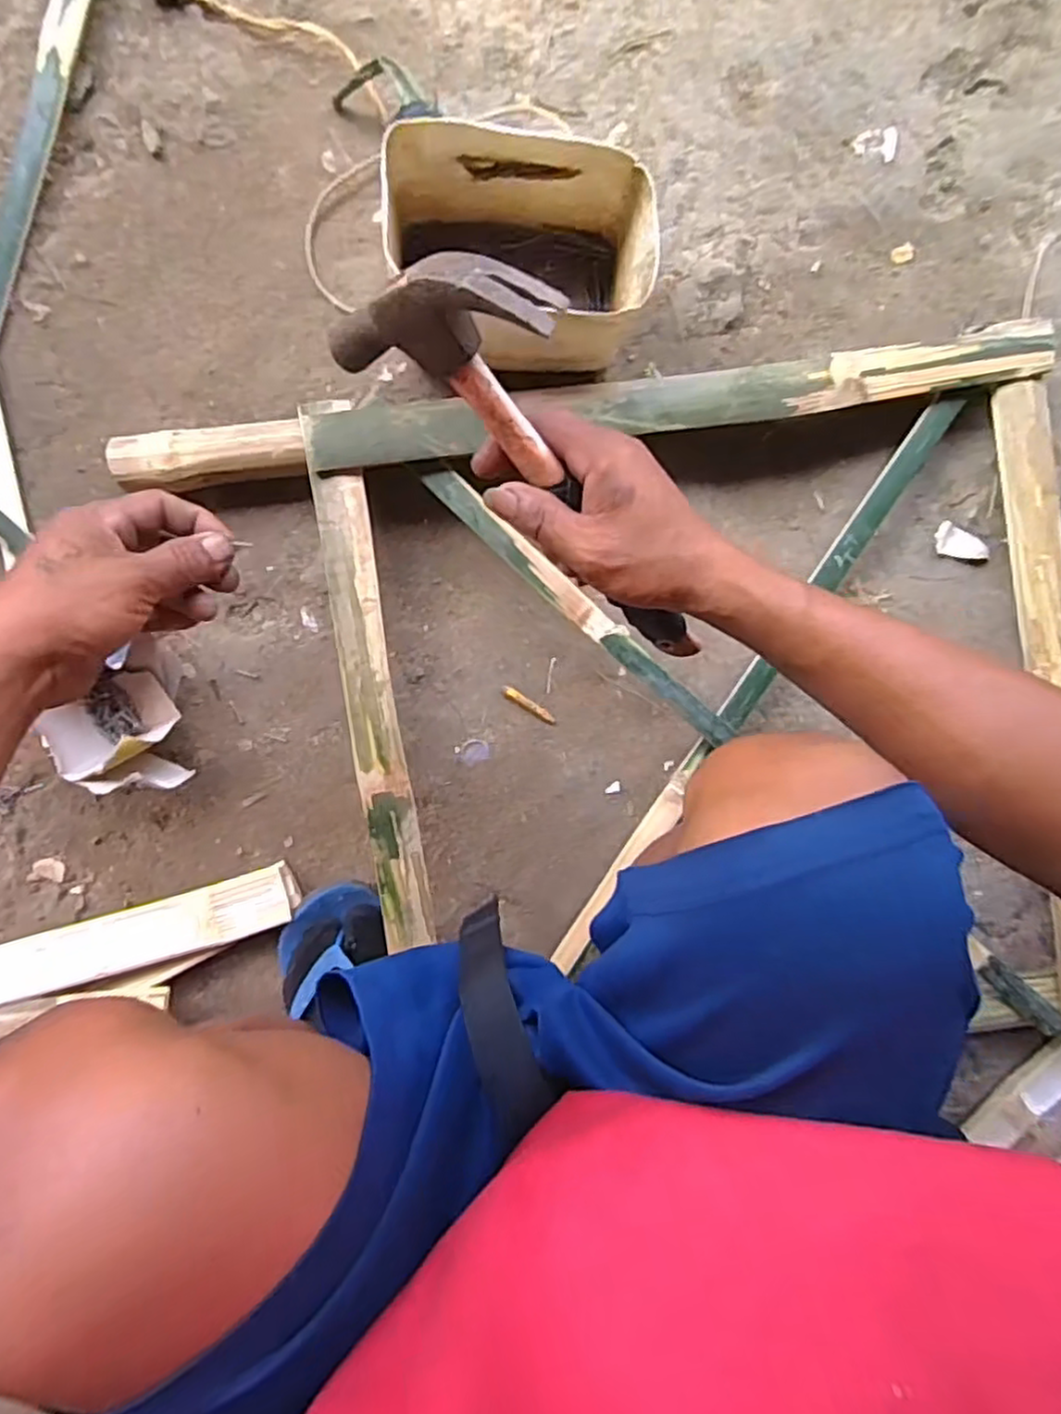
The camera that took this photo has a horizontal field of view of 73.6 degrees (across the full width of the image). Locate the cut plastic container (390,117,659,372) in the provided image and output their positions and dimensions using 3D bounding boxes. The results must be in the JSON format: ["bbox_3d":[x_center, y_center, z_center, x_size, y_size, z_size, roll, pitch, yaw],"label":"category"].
[{"bbox_3d":[-0.010,-0.331,0.541,0.185,0.131,0.133,-2,94,-4],"label":"cut plastic container"}]

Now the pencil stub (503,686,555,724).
[{"bbox_3d":[-0.001,-0.001,0.635,0.057,0.007,0.009,33,91,-18],"label":"pencil stub"}]

